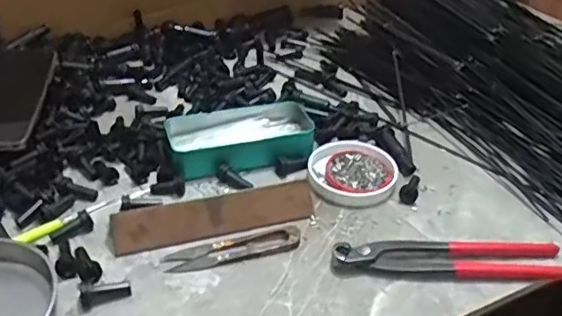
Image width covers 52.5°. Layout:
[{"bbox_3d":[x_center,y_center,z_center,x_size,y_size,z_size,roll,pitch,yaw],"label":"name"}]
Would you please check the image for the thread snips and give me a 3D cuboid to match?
[{"bbox_3d":[-0.039,0.078,0.488,0.116,0.007,0.026,-11,38,-18],"label":"thread snips"}]

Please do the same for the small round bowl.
[{"bbox_3d":[0.071,0.014,0.574,0.085,0.019,0.081,1,35,-1],"label":"small round bowl"}]

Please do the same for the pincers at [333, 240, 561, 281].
[{"bbox_3d":[0.144,0.085,0.479,0.194,0.016,0.039,0,36,-2],"label":"pincers"}]

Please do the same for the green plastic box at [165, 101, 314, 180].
[{"bbox_3d":[-0.041,-0.021,0.603,0.149,0.028,0.084,-7,37,-13],"label":"green plastic box"}]

